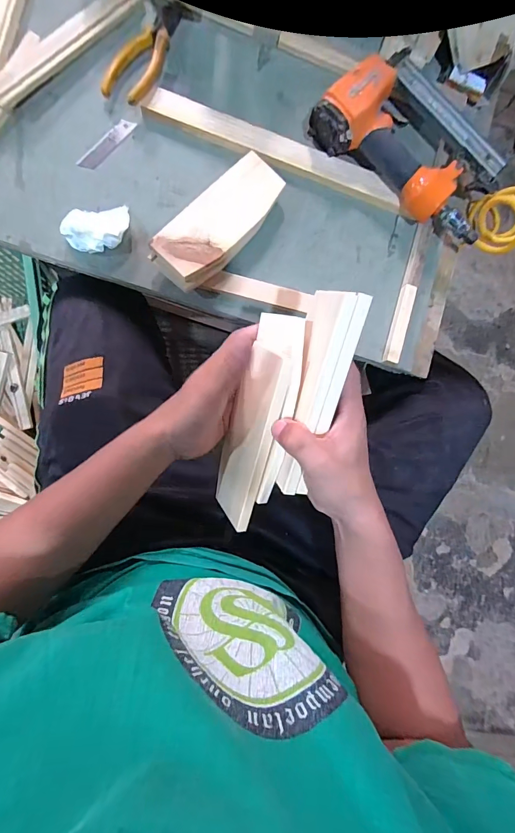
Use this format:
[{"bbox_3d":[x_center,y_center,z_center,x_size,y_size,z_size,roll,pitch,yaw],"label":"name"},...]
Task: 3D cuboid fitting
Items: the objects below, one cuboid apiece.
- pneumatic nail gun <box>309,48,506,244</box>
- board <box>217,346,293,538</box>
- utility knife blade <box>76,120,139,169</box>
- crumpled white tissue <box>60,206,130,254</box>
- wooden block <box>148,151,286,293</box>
[{"bbox_3d":[0.207,-0.351,0.479,0.253,0.061,0.157,37,86,-7],"label":"pneumatic nail gun"},{"bbox_3d":[-0.009,0.019,0.366,0.012,0.064,0.178,2,112,-33],"label":"board"},{"bbox_3d":[-0.186,-0.336,0.455,0.019,0.004,0.084,41,86,-11],"label":"utility knife blade"},{"bbox_3d":[-0.191,-0.224,0.441,0.078,0.023,0.048,-17,93,-7],"label":"crumpled white tissue"},{"bbox_3d":[-0.045,-0.238,0.456,0.076,0.037,0.184,42,85,-6],"label":"wooden block"}]

